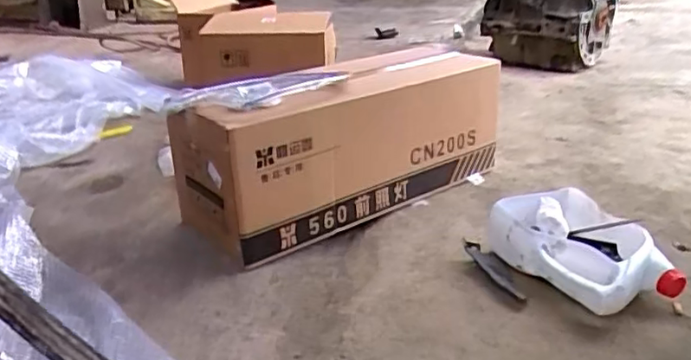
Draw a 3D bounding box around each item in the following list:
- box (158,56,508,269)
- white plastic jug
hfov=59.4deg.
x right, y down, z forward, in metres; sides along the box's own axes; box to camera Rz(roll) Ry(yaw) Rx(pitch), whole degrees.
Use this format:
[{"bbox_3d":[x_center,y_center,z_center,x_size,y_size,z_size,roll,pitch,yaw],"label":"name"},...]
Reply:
[{"bbox_3d":[0.001,-0.096,1.352,0.712,0.311,0.270,-20,29,-34],"label":"box"},{"bbox_3d":[0.417,0.124,1.074,0.224,0.107,0.295,-12,27,-21],"label":"white plastic jug"}]

